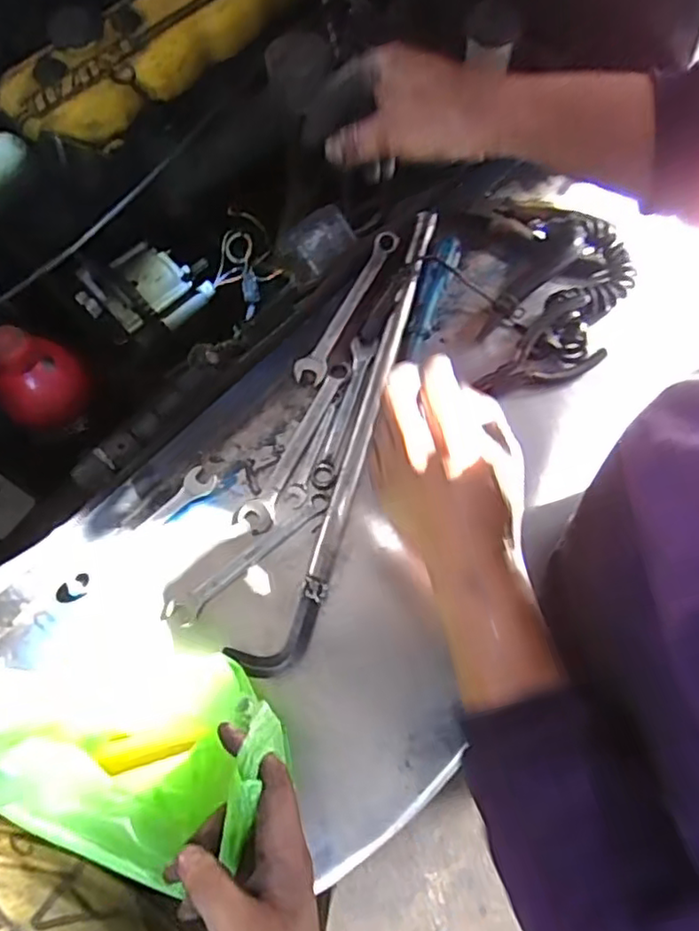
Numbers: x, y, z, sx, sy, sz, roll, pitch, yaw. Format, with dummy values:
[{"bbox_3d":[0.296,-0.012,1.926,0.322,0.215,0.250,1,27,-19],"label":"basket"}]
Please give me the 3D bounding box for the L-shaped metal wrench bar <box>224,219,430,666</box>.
[{"bbox_3d":[0.011,-0.037,0.532,0.048,0.026,0.436,20,74,8],"label":"L-shaped metal wrench bar"}]

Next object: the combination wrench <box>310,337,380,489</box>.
[{"bbox_3d":[-0.005,-0.047,0.553,0.021,0.011,0.143,15,73,7],"label":"combination wrench"}]

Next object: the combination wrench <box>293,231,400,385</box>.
[{"bbox_3d":[-0.001,-0.148,0.579,0.027,0.011,0.167,26,75,10],"label":"combination wrench"}]

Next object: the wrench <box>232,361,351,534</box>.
[{"bbox_3d":[-0.043,-0.019,0.540,0.030,0.006,0.169,28,75,11],"label":"wrench"}]

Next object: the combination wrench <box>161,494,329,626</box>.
[{"bbox_3d":[-0.081,0.075,0.509,0.157,0.006,0.022,-38,75,-9],"label":"combination wrench"}]

